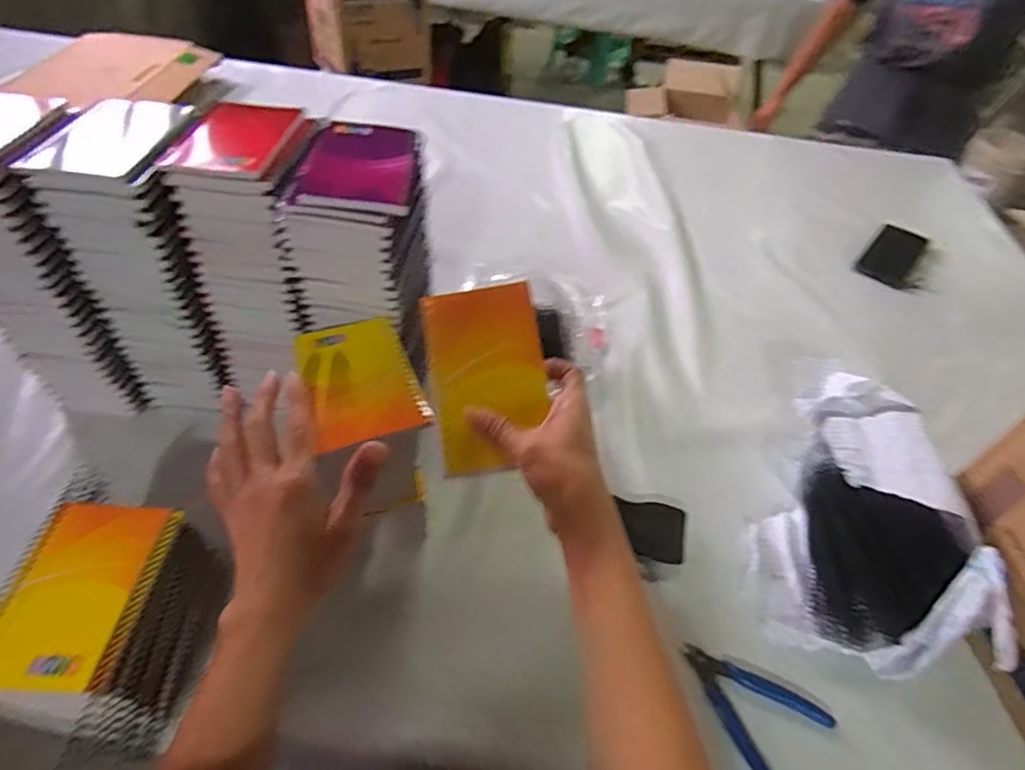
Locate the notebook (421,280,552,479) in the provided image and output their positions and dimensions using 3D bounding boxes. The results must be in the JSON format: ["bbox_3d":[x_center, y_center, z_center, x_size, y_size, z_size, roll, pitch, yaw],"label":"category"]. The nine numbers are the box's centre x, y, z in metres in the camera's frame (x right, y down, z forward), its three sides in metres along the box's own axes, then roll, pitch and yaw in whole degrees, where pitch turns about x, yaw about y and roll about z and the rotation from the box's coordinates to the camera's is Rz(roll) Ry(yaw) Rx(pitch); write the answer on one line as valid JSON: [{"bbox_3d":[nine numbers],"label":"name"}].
[{"bbox_3d":[-0.017,-0.005,0.409,0.080,0.015,0.126,-11,75,1],"label":"notebook"}]

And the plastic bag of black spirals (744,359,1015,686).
[{"bbox_3d":[0.317,0.110,0.547,0.159,0.110,0.279,8,48,3],"label":"plastic bag of black spirals"}]

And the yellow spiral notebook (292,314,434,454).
[{"bbox_3d":[-0.123,-0.007,0.467,0.082,0.008,0.125,-16,51,-18],"label":"yellow spiral notebook"}]

